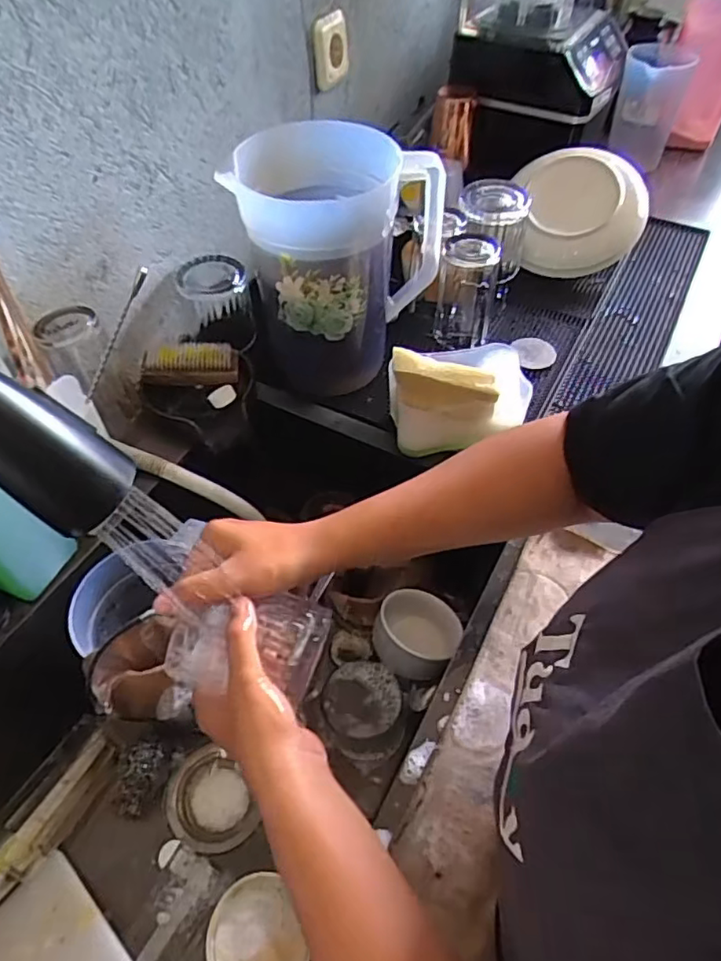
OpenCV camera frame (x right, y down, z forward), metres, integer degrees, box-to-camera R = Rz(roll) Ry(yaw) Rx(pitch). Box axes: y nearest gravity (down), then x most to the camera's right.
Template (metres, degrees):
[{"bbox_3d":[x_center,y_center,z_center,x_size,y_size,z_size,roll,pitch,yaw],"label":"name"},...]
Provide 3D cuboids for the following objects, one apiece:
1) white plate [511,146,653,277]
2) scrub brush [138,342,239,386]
[{"bbox_3d":[0.317,-0.388,0.848,0.191,0.046,0.198,0,77,-1],"label":"white plate"},{"bbox_3d":[-0.193,-0.131,0.678,0.106,0.030,0.040,-7,52,-4],"label":"scrub brush"}]

